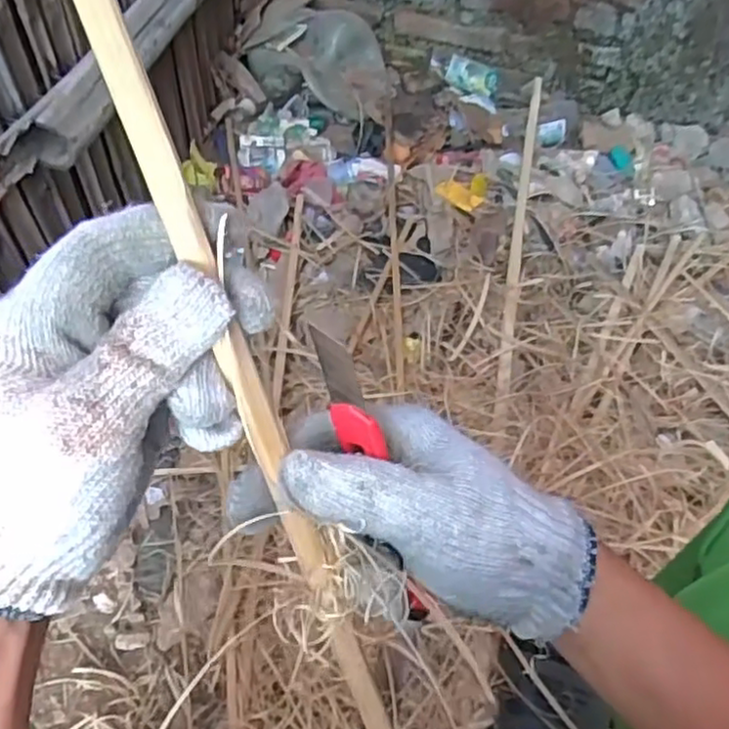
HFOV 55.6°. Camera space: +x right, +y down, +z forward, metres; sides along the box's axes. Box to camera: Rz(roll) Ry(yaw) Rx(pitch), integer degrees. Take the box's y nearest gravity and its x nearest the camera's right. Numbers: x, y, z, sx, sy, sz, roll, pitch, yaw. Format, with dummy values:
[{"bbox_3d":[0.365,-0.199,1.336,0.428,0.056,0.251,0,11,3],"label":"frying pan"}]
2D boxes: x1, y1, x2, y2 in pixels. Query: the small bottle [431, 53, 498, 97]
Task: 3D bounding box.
[{"bbox_3d":[0.192,-0.556,1.316,0.138,0.044,0.053,21,52,-7],"label":"small bottle"}]

